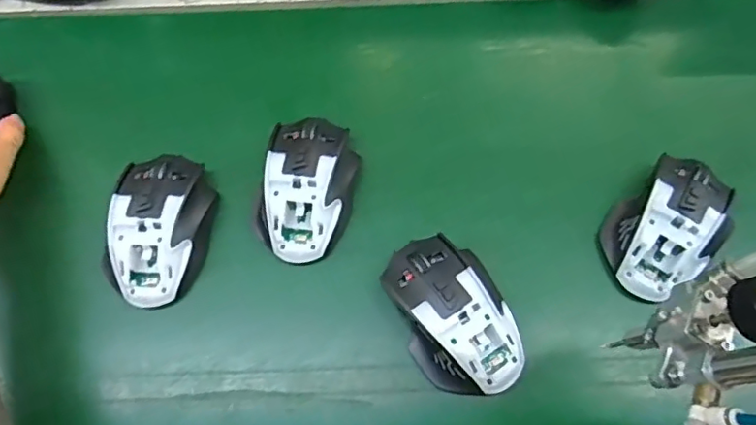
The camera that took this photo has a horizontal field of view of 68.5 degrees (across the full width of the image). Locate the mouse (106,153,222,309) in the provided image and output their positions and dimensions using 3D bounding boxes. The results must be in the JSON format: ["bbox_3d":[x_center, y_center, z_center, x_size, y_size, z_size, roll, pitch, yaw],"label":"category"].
[{"bbox_3d":[-0.163,0.009,0.418,0.068,0.034,0.118,0,67,0],"label":"mouse"}]

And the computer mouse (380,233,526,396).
[{"bbox_3d":[0.052,0.071,0.390,0.072,0.042,0.116,-23,69,-9],"label":"computer mouse"}]

